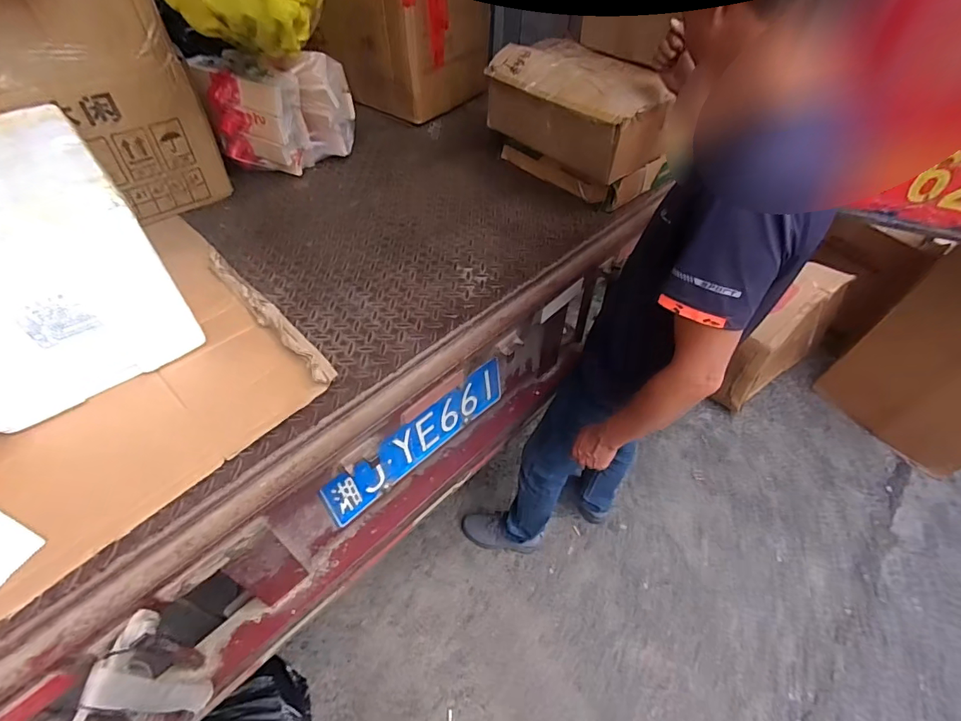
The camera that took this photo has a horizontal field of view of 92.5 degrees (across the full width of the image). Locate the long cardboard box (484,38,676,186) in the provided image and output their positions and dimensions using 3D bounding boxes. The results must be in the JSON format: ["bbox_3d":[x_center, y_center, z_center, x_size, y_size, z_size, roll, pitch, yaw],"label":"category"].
[{"bbox_3d":[0.224,-0.588,1.065,0.393,0.172,0.211,39,59,25],"label":"long cardboard box"}]

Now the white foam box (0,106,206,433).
[{"bbox_3d":[-0.695,-0.151,0.725,0.291,0.292,0.382,-34,60,-26],"label":"white foam box"}]

